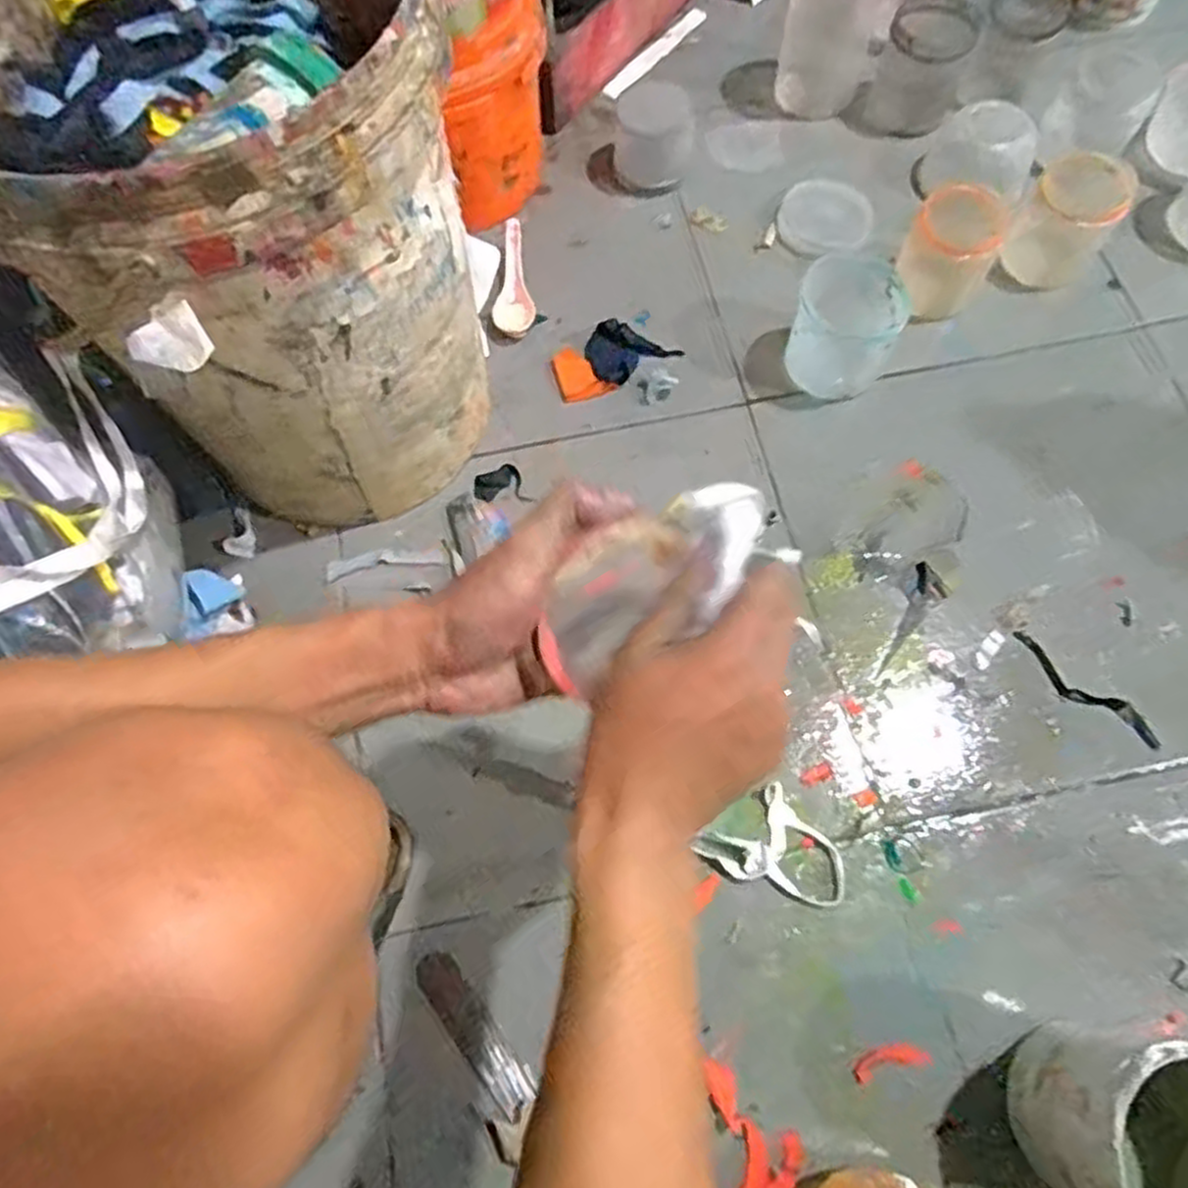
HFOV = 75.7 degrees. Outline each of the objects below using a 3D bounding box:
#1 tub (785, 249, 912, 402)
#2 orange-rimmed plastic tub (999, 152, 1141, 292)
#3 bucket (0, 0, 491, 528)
[{"bbox_3d":[0.234,-0.247,0.716,0.094,0.085,0.094,-1,69,2],"label":"tub"},{"bbox_3d":[0.451,-0.356,0.737,0.083,0.082,0.093,35,74,14],"label":"orange-rimmed plastic tub"},{"bbox_3d":[-0.230,-0.265,0.572,0.292,0.353,0.303,-1,69,2],"label":"bucket"}]

